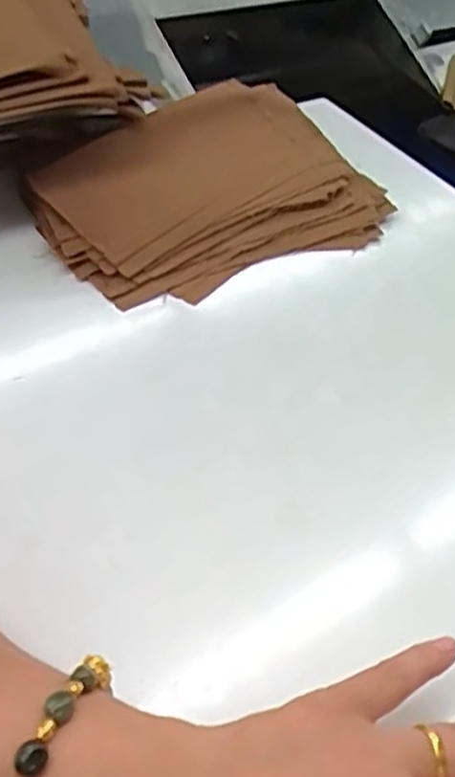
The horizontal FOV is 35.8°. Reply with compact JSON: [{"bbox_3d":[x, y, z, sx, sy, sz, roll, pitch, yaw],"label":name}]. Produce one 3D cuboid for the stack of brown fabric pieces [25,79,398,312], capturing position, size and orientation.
[{"bbox_3d":[-0.011,-0.152,0.534,0.251,0.054,0.165,-25,55,-27],"label":"stack of brown fabric pieces"}]

